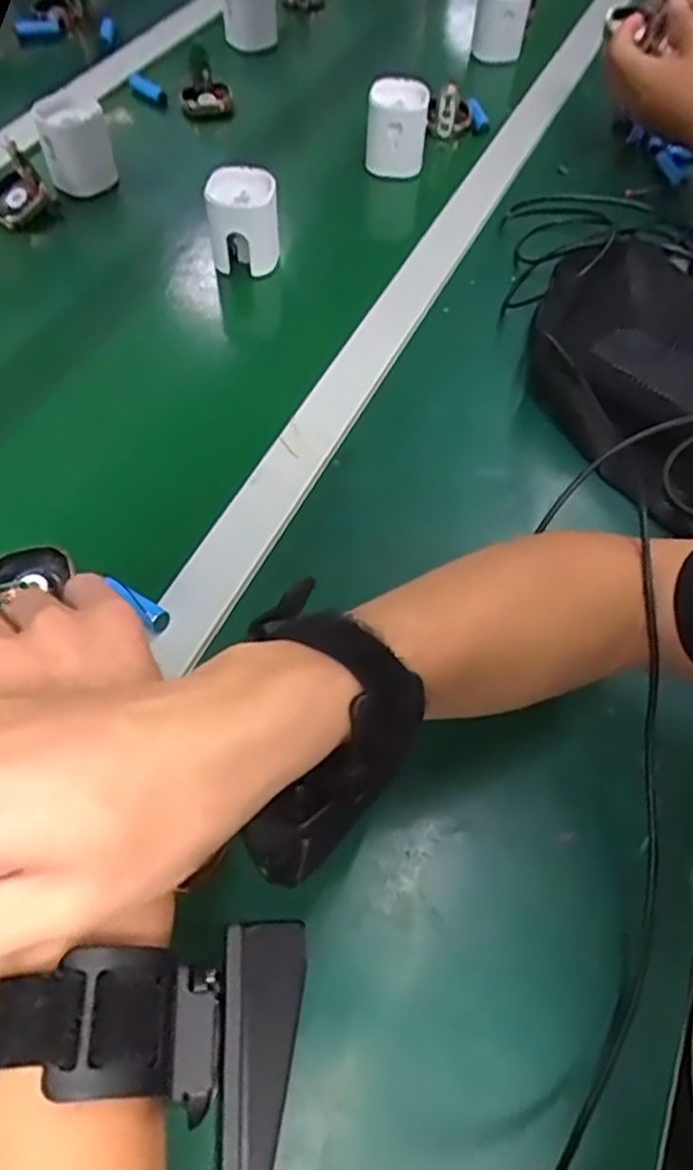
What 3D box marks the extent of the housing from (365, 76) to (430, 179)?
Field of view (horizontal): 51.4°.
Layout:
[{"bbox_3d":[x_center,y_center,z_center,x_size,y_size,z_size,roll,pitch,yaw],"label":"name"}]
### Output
[{"bbox_3d":[0.048,-0.440,0.693,0.056,0.066,0.050,4,57,2],"label":"housing"}]

